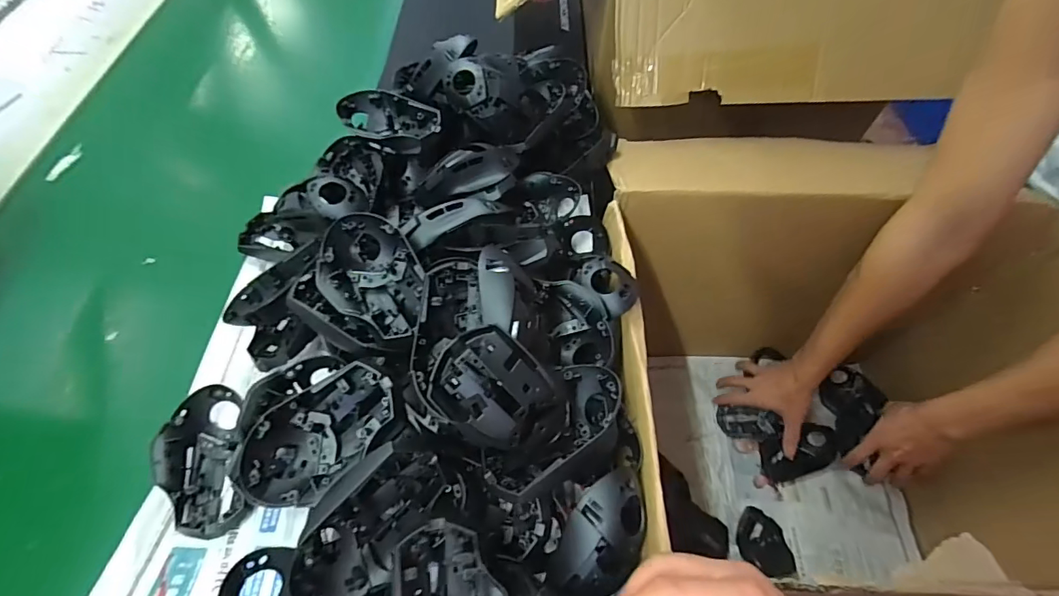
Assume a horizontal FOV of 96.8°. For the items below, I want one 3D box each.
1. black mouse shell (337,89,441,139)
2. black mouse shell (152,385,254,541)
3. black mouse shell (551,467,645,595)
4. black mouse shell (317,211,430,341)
[{"bbox_3d":[-0.157,-0.192,0.523,0.110,0.032,0.068,24,59,15],"label":"black mouse shell"},{"bbox_3d":[-0.270,0.136,0.389,0.061,0.033,0.116,-18,58,-12],"label":"black mouse shell"},{"bbox_3d":[0.052,0.165,0.326,0.050,0.035,0.096,32,62,19],"label":"black mouse shell"},{"bbox_3d":[-0.127,-0.014,0.386,0.077,0.050,0.118,-22,59,-14],"label":"black mouse shell"}]

